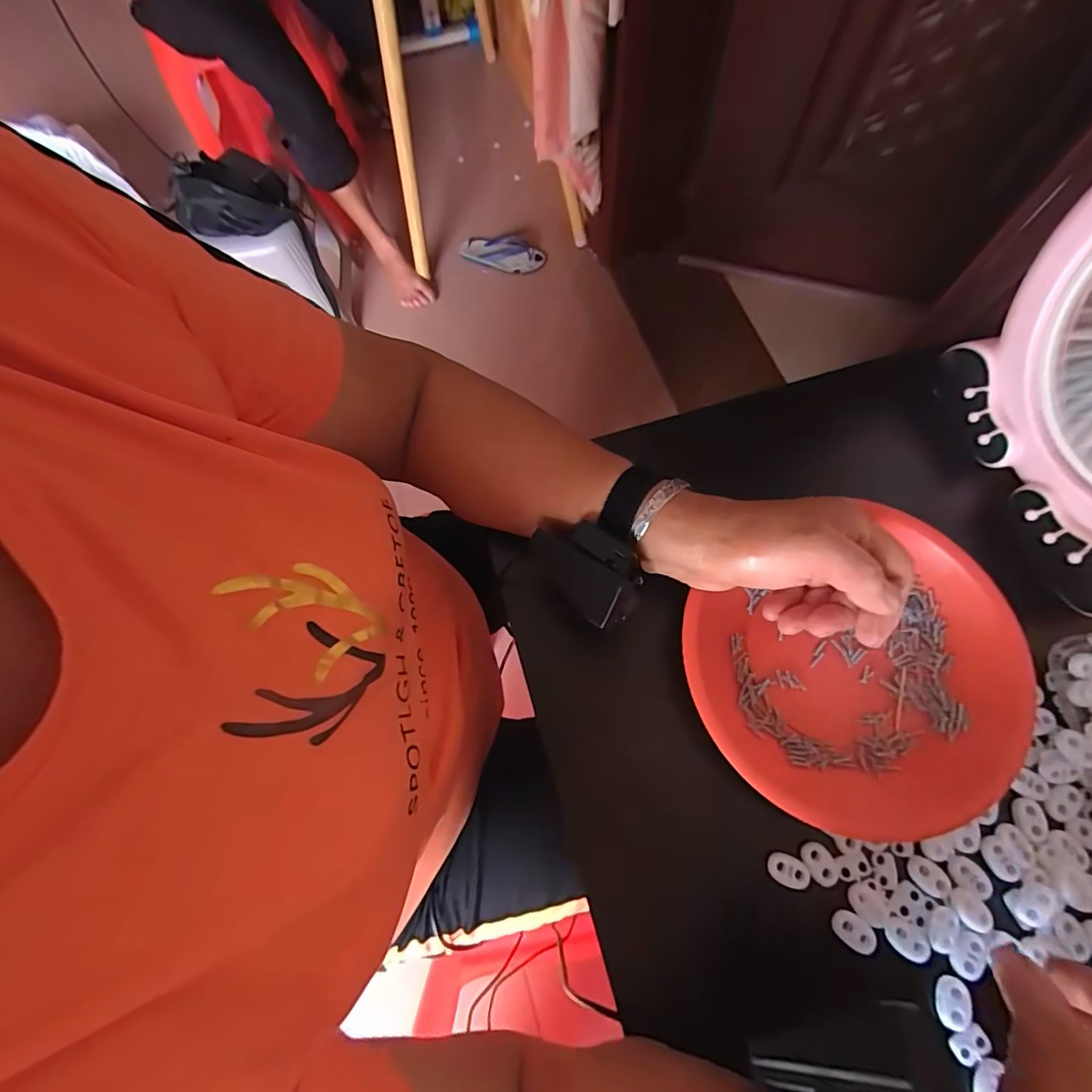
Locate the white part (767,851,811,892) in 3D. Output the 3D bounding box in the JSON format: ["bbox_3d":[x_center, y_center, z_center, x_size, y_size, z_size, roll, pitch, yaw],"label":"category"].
[{"bbox_3d":[0.138,0.184,0.285,0.022,0.004,0.016,21,74,9],"label":"white part"}]

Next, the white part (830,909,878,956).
[{"bbox_3d":[0.168,0.210,0.276,0.022,0.005,0.015,34,77,12],"label":"white part"}]

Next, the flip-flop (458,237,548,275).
[{"bbox_3d":[-0.121,-0.844,1.437,0.233,0.044,0.100,15,73,7],"label":"flip-flop"}]

